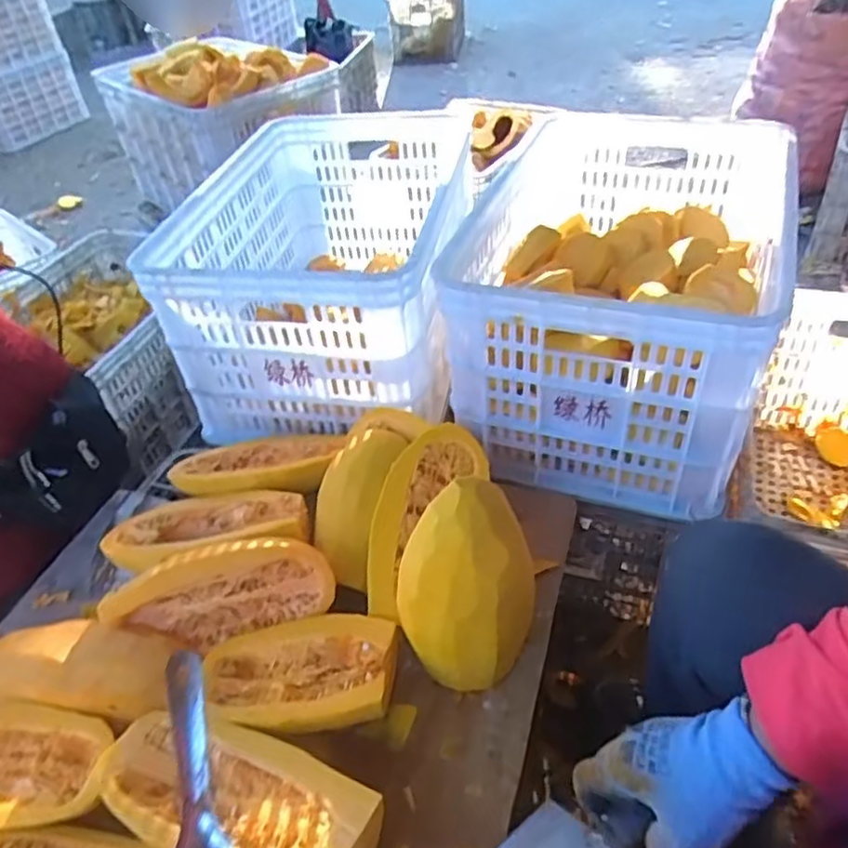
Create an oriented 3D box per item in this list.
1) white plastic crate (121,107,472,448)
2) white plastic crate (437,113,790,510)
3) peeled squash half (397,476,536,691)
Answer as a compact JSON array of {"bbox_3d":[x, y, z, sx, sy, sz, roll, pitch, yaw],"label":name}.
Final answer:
[{"bbox_3d":[-0.124,-0.248,1.022,0.365,0.263,0.521,3,43,9],"label":"white plastic crate"},{"bbox_3d":[0.275,-0.195,0.930,0.383,0.276,0.562,10,44,17],"label":"white plastic crate"},{"bbox_3d":[0.045,0.151,0.598,0.126,0.199,0.075,-26,46,-21],"label":"peeled squash half"}]

